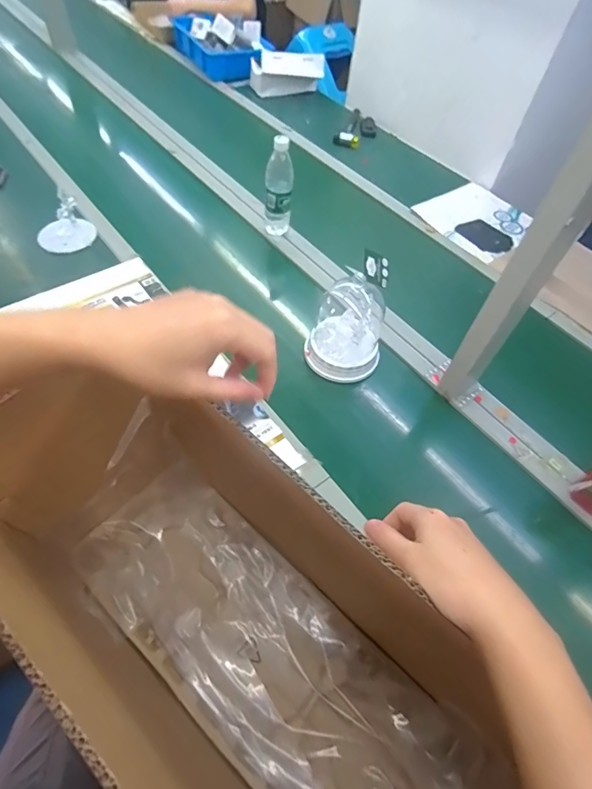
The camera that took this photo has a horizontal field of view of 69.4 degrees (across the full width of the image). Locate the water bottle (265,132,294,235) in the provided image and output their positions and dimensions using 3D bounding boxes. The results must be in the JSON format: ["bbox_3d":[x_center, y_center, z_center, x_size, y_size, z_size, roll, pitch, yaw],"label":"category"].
[{"bbox_3d":[-0.042,-0.495,1.035,0.068,0.217,0.059,-1,56,-6],"label":"water bottle"}]

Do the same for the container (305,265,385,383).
[{"bbox_3d":[0.102,-0.139,0.823,0.138,0.183,0.141,12,55,3],"label":"container"}]

